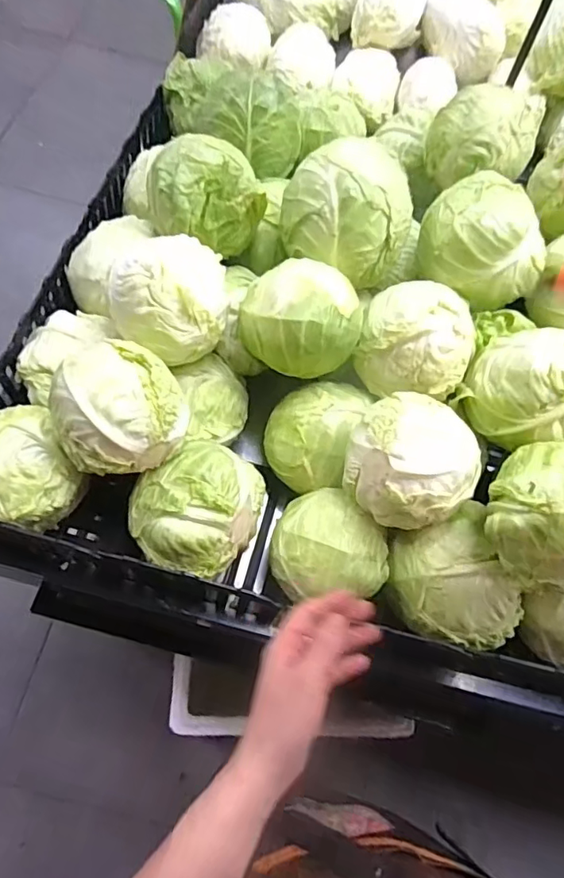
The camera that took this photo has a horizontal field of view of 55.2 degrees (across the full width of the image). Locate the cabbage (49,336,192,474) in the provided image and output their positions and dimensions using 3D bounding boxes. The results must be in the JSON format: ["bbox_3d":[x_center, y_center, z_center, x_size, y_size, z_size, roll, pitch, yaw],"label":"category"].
[{"bbox_3d":[-0.155,-0.024,0.512,0.110,0.097,0.117,2,67,-5],"label":"cabbage"}]

